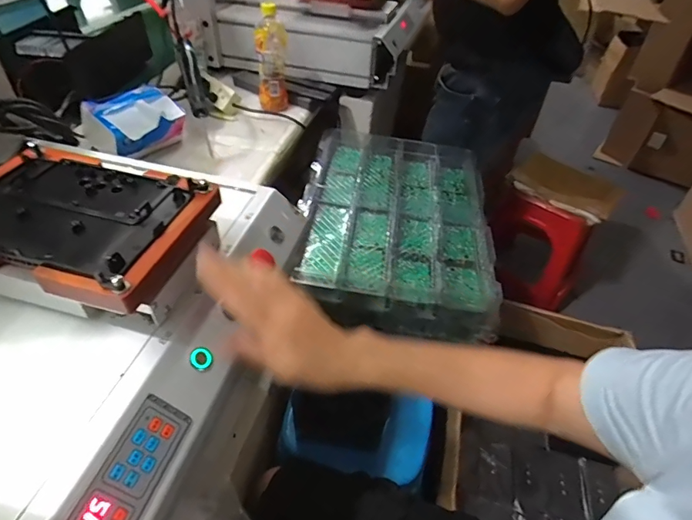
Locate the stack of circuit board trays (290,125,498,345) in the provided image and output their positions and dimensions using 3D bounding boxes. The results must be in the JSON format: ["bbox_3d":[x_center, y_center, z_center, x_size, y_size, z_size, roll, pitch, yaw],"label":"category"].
[{"bbox_3d":[0.097,-0.086,0.895,0.351,0.121,0.500,5,44,0],"label":"stack of circuit board trays"}]

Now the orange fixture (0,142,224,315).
[{"bbox_3d":[-0.247,-0.038,0.398,0.210,0.037,0.161,14,45,9],"label":"orange fixture"}]

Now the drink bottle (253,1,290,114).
[{"bbox_3d":[-0.163,-0.436,0.941,0.067,0.202,0.068,-3,45,-8],"label":"drink bottle"}]

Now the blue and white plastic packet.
[{"bbox_3d":[-0.401,-0.258,0.824,0.108,0.092,0.157,31,50,24],"label":"blue and white plastic packet"}]

